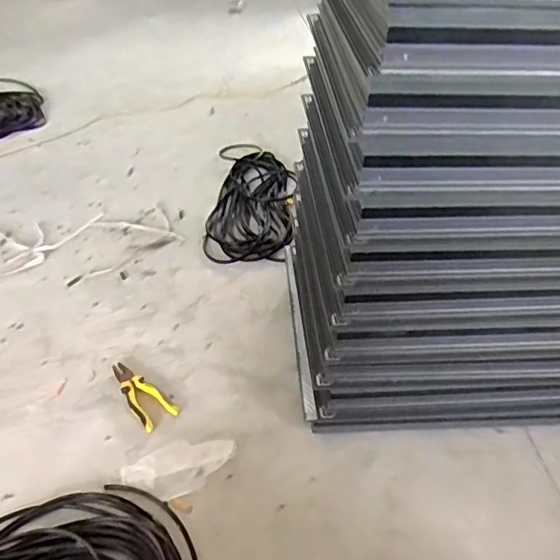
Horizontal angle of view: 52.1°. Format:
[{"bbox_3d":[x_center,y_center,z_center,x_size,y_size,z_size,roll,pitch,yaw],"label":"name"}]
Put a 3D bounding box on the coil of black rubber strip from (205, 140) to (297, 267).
[{"bbox_3d":[-0.079,-0.250,1.713,0.246,0.055,0.612,2,38,-1],"label":"coil of black rubber strip"}]

